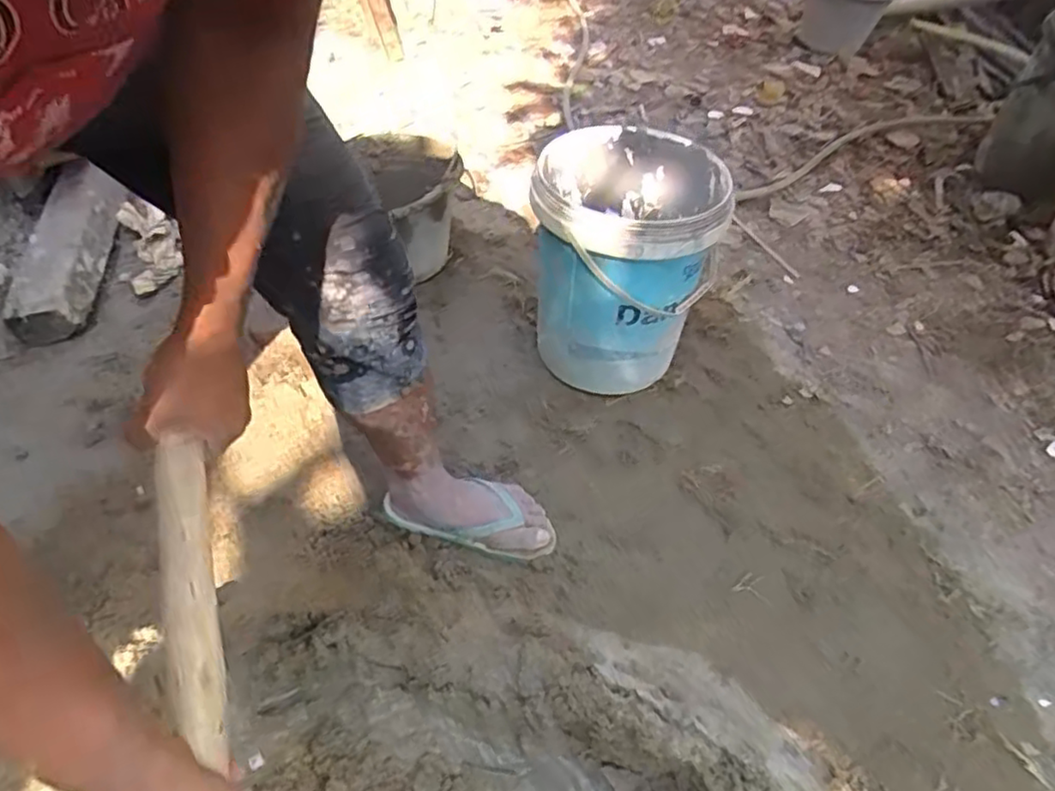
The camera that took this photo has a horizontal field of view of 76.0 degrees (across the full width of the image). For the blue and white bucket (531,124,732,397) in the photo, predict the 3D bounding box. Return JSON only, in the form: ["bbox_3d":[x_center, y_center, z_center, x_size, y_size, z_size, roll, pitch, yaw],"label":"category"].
[{"bbox_3d":[0.168,-0.236,1.246,0.313,0.383,0.366,15,51,10],"label":"blue and white bucket"}]

